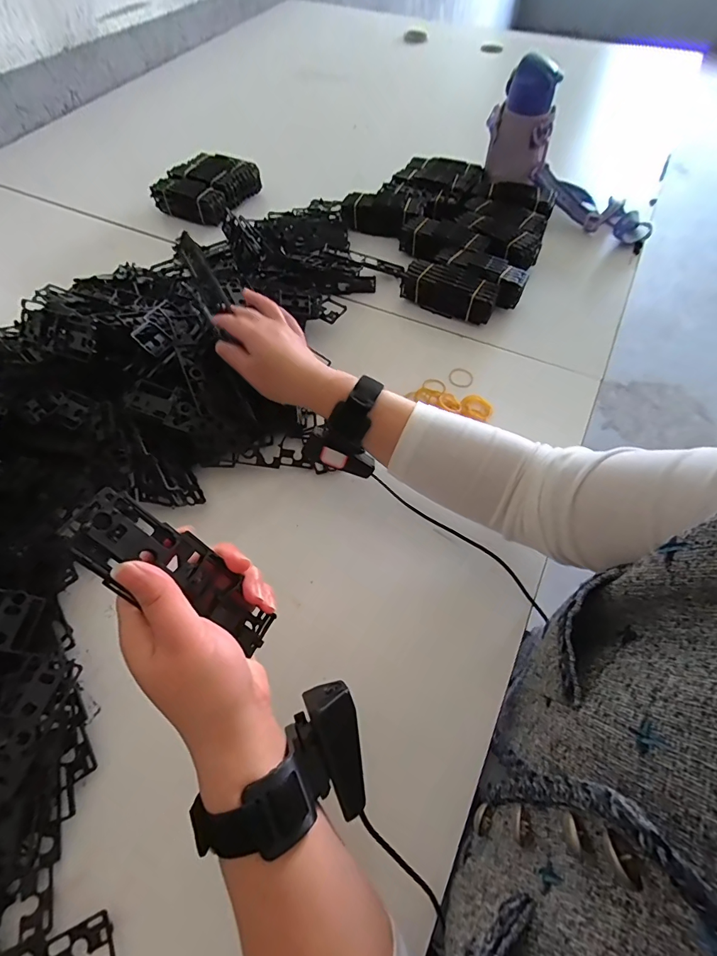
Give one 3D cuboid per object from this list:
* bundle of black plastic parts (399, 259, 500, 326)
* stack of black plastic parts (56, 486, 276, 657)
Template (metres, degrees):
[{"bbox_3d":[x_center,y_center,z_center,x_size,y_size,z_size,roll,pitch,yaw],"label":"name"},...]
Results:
[{"bbox_3d":[0.124,-0.252,0.575,0.131,0.047,0.048,28,63,17],"label":"bundle of black plastic parts"},{"bbox_3d":[-0.102,0.057,0.245,0.012,0.127,0.039,-10,43,52],"label":"stack of black plastic parts"}]

